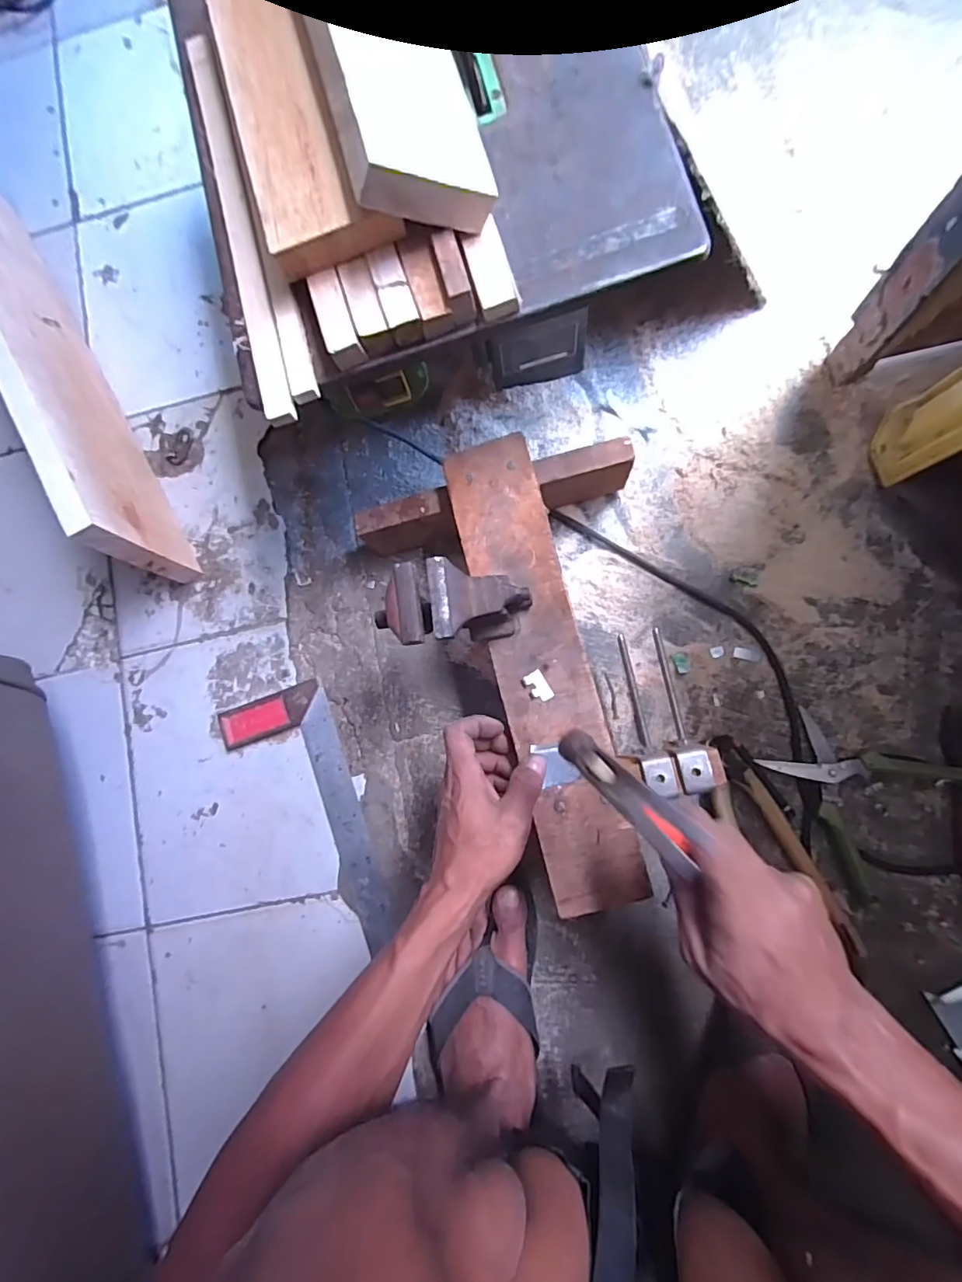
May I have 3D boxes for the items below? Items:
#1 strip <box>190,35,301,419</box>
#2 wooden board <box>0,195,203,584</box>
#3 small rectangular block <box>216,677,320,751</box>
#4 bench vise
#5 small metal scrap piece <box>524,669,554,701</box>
[{"bbox_3d":[-0.180,-0.307,0.388,0.022,0.009,0.323,-16,81,4],"label":"strip"},{"bbox_3d":[-0.487,-0.334,0.585,0.032,0.161,0.586,-31,81,2],"label":"wooden board"},{"bbox_3d":[-0.230,0.081,0.574,0.116,0.011,0.043,-21,81,4],"label":"small rectangular block"},{"bbox_3d":[-0.018,-0.029,0.425,0.111,0.090,0.059,-8,82,6],"label":"bench vise"},{"bbox_3d":[0.049,0.039,0.449,0.016,0.004,0.027,-33,80,2],"label":"small metal scrap piece"}]

